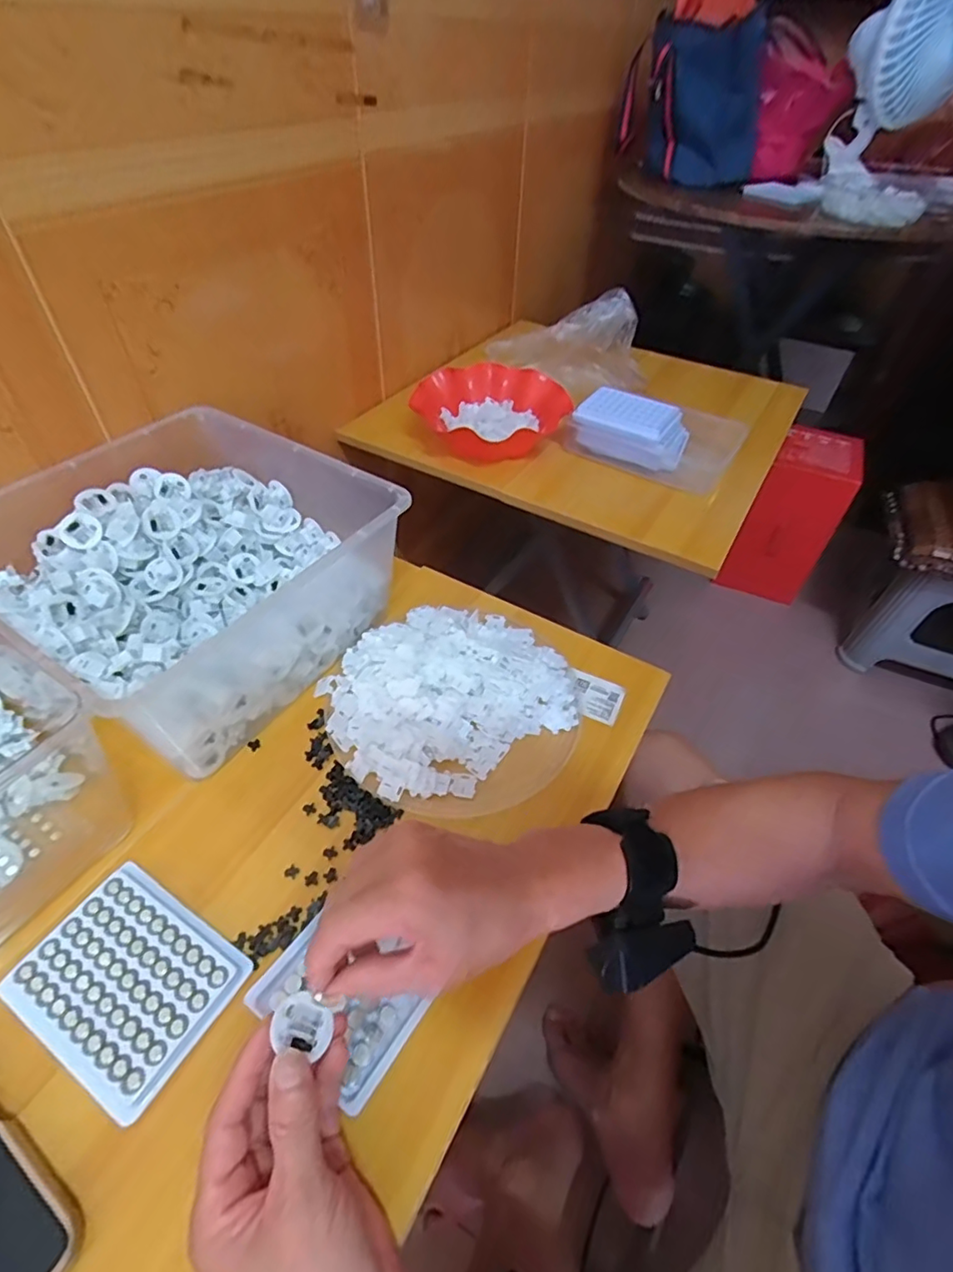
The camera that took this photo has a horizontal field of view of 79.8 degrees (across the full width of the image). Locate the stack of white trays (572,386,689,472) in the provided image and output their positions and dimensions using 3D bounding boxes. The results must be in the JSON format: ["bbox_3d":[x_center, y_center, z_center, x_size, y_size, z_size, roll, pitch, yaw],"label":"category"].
[{"bbox_3d":[0.223,-0.294,0.814,0.155,0.066,0.078,28,52,21],"label":"stack of white trays"}]

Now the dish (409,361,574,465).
[{"bbox_3d":[0.020,-0.322,0.850,0.199,0.080,0.215,2,47,-2],"label":"dish"}]

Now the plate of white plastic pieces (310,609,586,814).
[{"bbox_3d":[-0.018,0.051,0.523,0.223,0.044,0.211,2,47,-2],"label":"plate of white plastic pieces"}]

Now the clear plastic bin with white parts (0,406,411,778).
[{"bbox_3d":[-0.270,-0.060,0.542,0.291,0.140,0.294,27,52,20],"label":"clear plastic bin with white parts"}]

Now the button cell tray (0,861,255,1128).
[{"bbox_3d":[-0.228,0.224,0.373,0.127,0.008,0.098,25,51,19],"label":"button cell tray"}]

